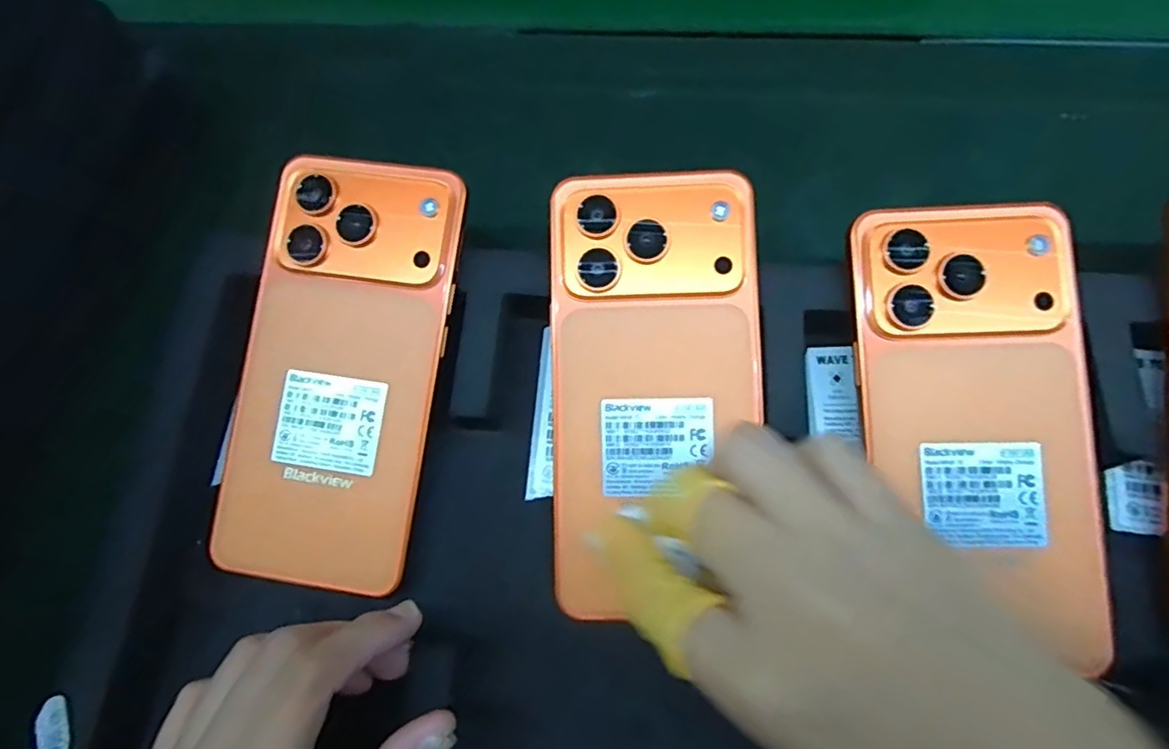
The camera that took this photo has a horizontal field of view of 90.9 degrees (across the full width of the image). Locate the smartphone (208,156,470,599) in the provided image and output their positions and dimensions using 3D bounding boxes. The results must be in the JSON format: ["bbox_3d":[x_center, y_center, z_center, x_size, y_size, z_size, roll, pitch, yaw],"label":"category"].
[{"bbox_3d":[-0.092,-0.002,0.218,0.075,0.007,0.158,9,87,4],"label":"smartphone"}]

